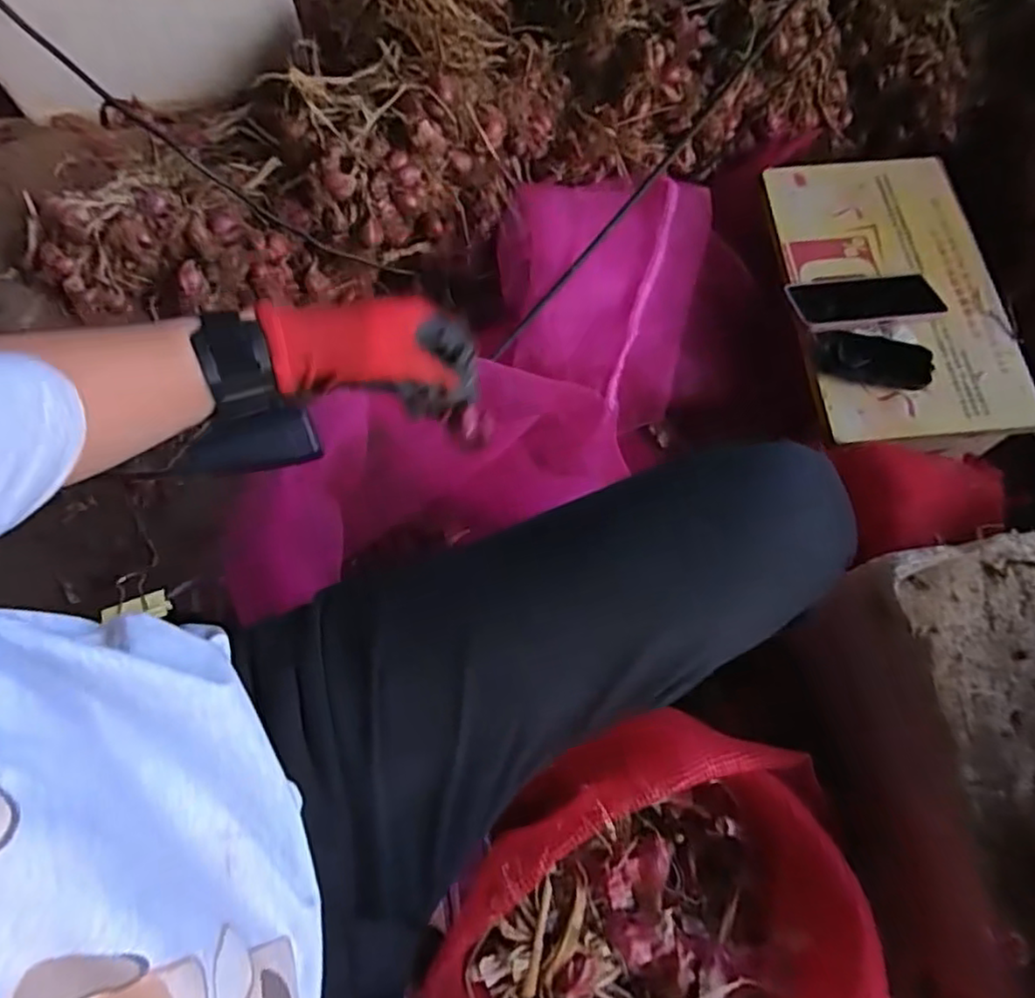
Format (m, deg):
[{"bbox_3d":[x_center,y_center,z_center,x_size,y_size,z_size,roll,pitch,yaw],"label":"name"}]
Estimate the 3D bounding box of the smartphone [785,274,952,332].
[{"bbox_3d":[0.402,-0.230,0.753,0.160,0.010,0.087,-7,53,1],"label":"smartphone"}]

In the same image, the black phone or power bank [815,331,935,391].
[{"bbox_3d":[0.387,-0.152,0.707,0.115,0.016,0.054,13,84,15],"label":"black phone or power bank"}]

